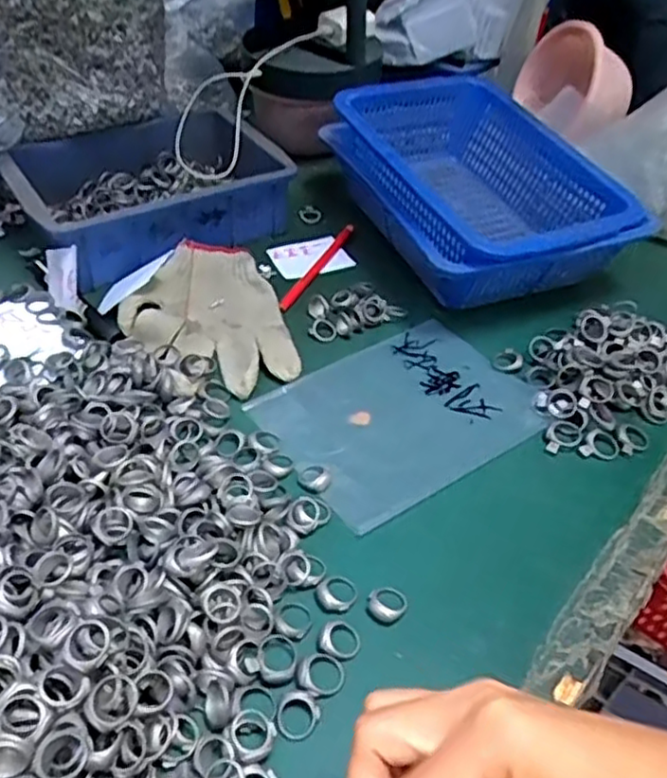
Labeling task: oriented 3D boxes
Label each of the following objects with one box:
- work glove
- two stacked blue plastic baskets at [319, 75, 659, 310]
[{"bbox_3d":[-0.108,-0.066,0.577,0.128,0.021,0.189,-12,46,-16],"label":"work glove"},{"bbox_3d":[0.134,-0.205,0.674,0.192,0.105,0.313,-18,48,-22],"label":"two stacked blue plastic baskets"}]

